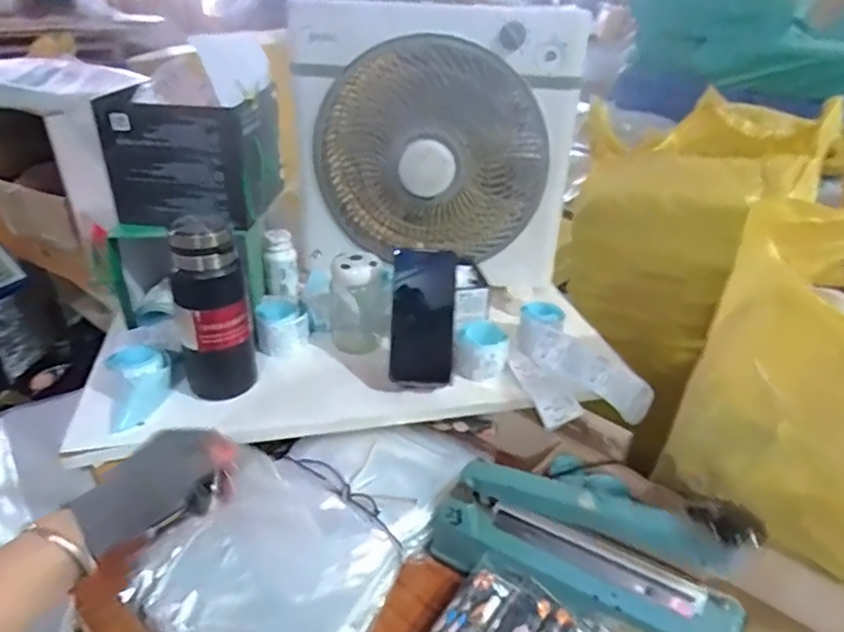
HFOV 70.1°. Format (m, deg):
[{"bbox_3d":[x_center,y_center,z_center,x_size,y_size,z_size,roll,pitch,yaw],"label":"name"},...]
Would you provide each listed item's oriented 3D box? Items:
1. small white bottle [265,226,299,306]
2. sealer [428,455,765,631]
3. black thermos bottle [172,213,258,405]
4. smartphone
[{"bbox_3d":[-0.211,-0.076,0.909,0.046,0.106,0.034,-3,30,-9],"label":"small white bottle"},{"bbox_3d":[0.159,0.231,0.594,0.308,0.176,0.070,17,33,23],"label":"sealer"},{"bbox_3d":[-0.244,-0.004,0.705,0.079,0.208,0.067,-11,33,-22],"label":"black thermos bottle"},{"bbox_3d":[0.001,0.002,0.757,0.078,0.164,0.015,3,3,1],"label":"smartphone"}]

